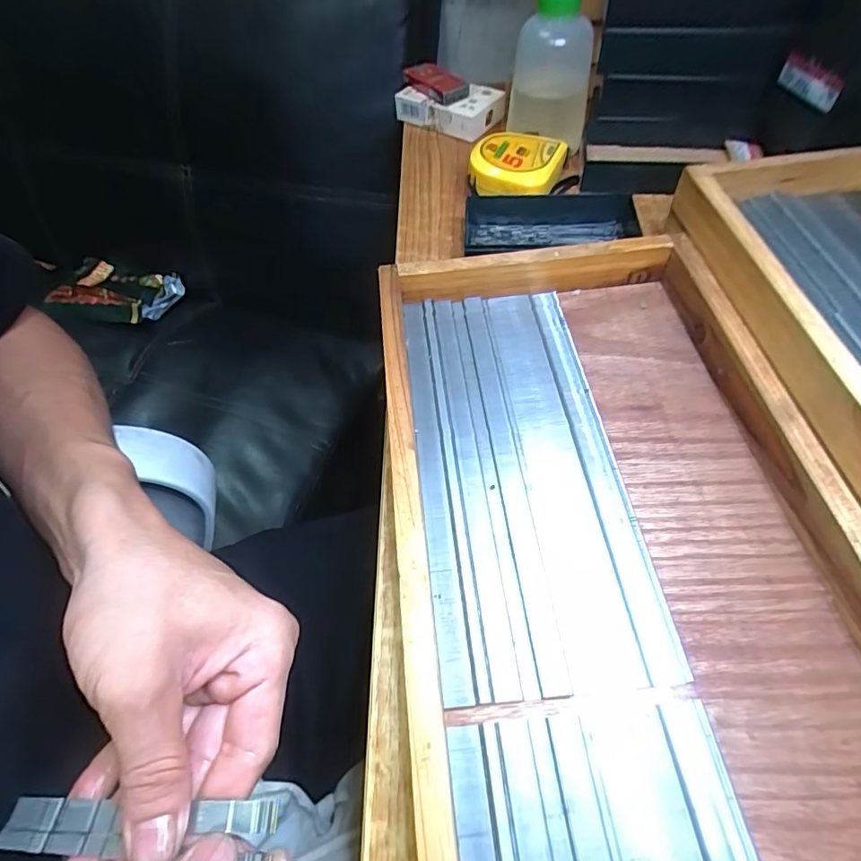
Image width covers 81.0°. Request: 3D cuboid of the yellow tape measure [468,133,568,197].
[{"bbox_3d":[0.066,-0.201,0.394,0.068,0.034,0.070,14,58,13],"label":"yellow tape measure"}]

